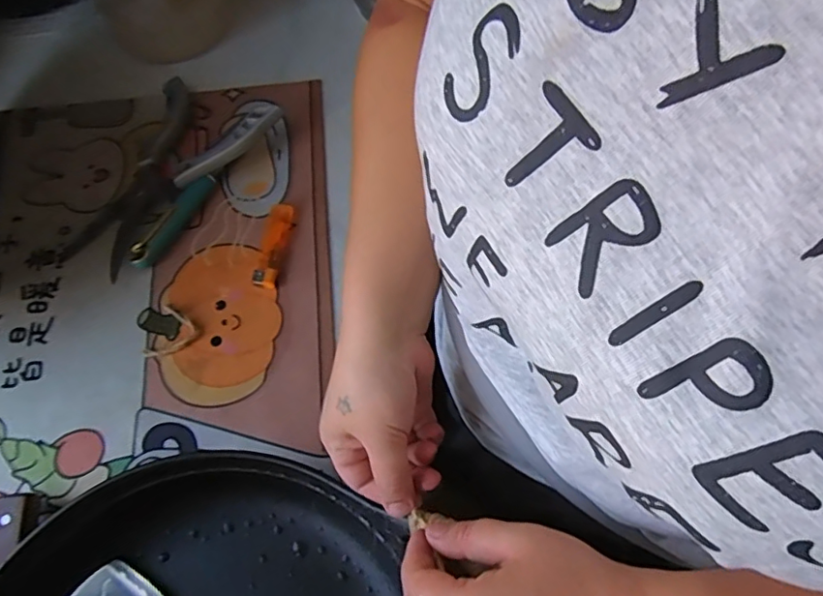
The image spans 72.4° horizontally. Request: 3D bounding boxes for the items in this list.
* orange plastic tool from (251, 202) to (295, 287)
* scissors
[{"bbox_3d":[-0.129,-0.051,0.525,0.026,0.011,0.087,5,66,4],"label":"orange plastic tool"},{"bbox_3d":[-0.242,-0.122,0.549,0.145,0.041,0.212,25,68,13],"label":"scissors"}]

